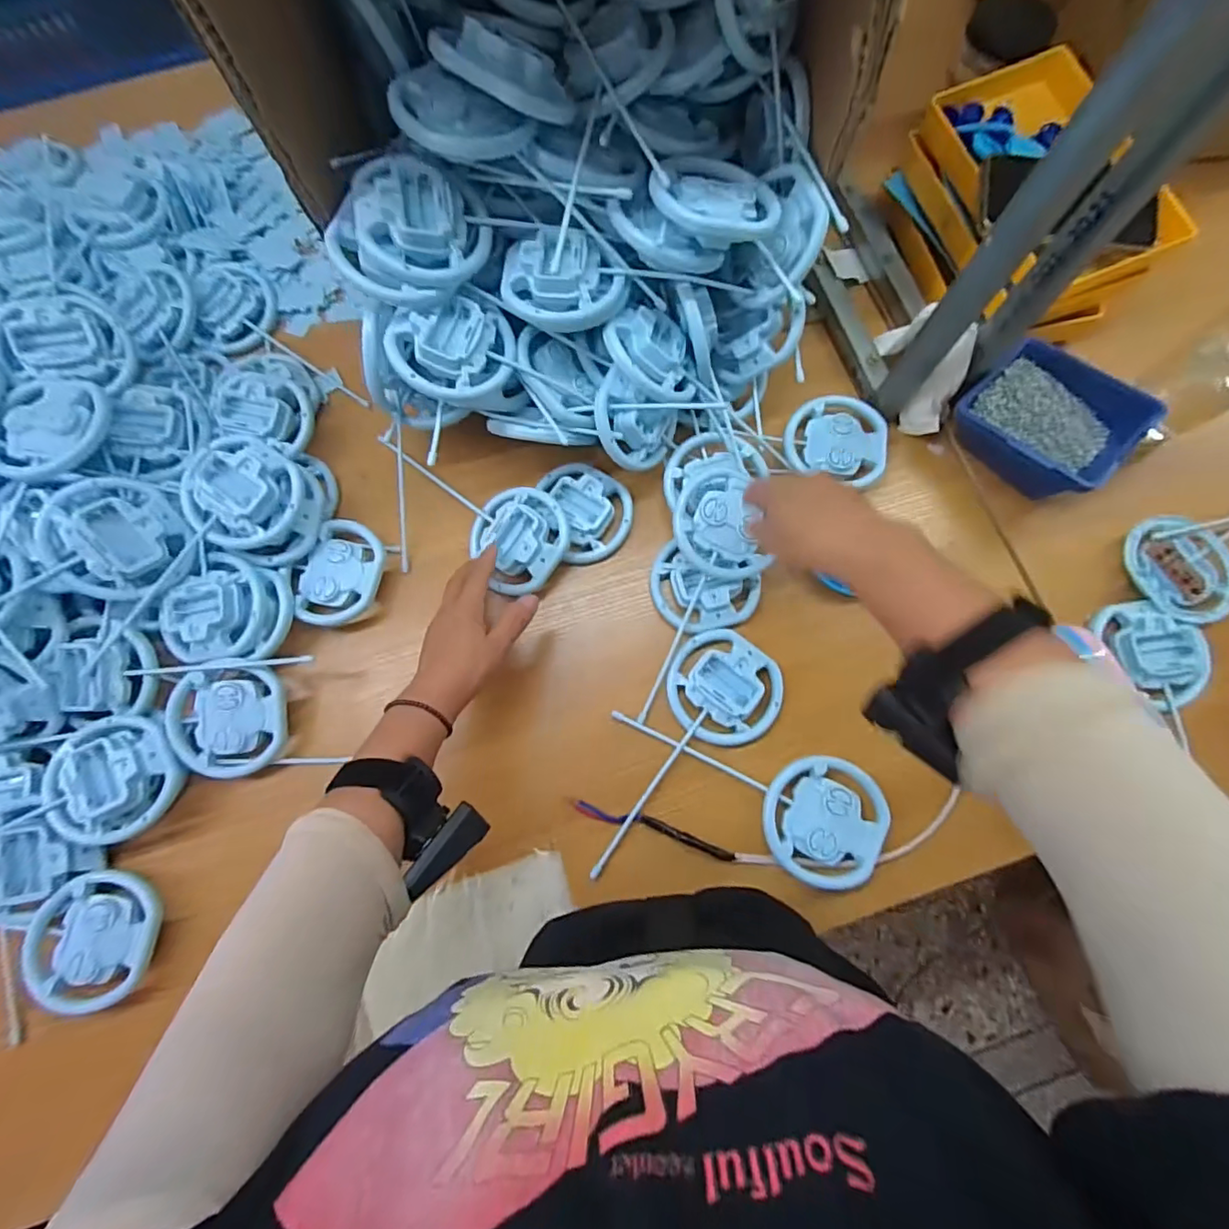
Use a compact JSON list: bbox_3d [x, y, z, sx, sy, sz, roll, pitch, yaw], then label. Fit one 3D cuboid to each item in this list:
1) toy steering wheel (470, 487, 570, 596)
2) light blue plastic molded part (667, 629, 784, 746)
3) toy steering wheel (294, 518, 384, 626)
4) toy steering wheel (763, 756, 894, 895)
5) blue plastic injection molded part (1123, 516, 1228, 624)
[{"bbox_3d":[-0.090,-0.075,0.535,0.090,0.036,0.098,0,77,1],"label":"toy steering wheel"},{"bbox_3d":[0.101,0.065,0.508,0.099,0.018,0.103,0,77,1],"label":"light blue plastic molded part"},{"bbox_3d":[-0.267,-0.041,0.544,0.075,0.022,0.099,1,77,1],"label":"toy steering wheel"},{"bbox_3d":[0.177,0.175,0.477,0.099,0.021,0.101,0,77,1],"label":"toy steering wheel"},{"bbox_3d":[0.535,-0.043,0.520,0.097,0.016,0.100,0,77,1],"label":"blue plastic injection molded part"}]

